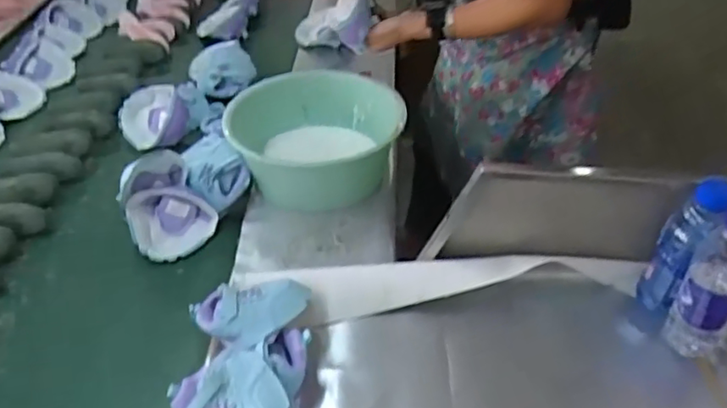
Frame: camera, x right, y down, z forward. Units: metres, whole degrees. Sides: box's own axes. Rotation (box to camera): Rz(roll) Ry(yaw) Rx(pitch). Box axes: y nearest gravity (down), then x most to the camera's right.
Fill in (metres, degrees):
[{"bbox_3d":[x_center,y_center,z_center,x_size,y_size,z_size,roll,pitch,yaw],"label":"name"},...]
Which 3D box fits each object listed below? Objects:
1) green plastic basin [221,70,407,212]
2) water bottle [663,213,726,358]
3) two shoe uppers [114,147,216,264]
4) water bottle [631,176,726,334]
[{"bbox_3d":[-0.085,-0.122,1.073,0.262,0.130,0.278,0,41,0],"label":"green plastic basin"},{"bbox_3d":[0.422,0.105,0.729,0.071,0.228,0.062,29,48,29],"label":"water bottle"},{"bbox_3d":[-0.319,-0.008,0.981,0.138,0.080,0.163,-16,43,-19],"label":"two shoe uppers"},{"bbox_3d":[0.397,0.069,0.778,0.056,0.219,0.066,32,50,32],"label":"water bottle"}]

